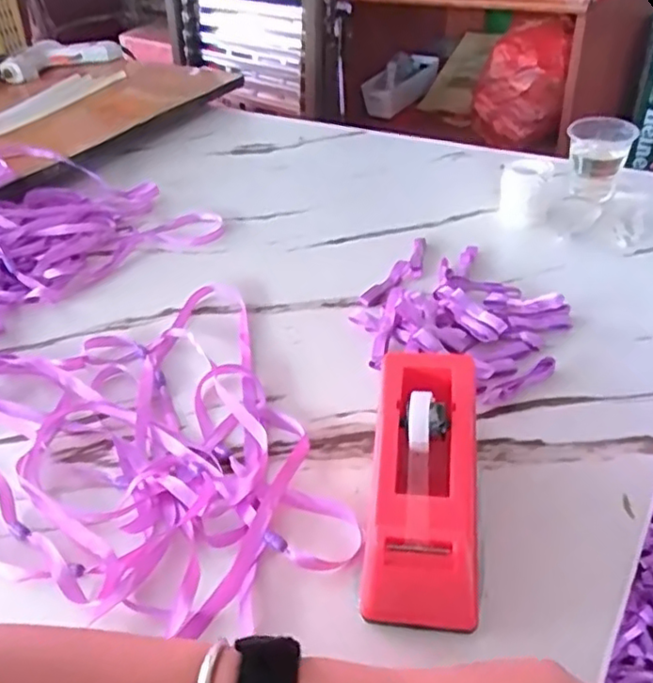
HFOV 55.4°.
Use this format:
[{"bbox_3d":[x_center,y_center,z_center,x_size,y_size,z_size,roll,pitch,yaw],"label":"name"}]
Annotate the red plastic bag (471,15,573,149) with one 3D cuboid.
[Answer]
[{"bbox_3d":[0.439,-0.575,1.420,0.184,0.265,0.136,5,40,12],"label":"red plastic bag"}]

